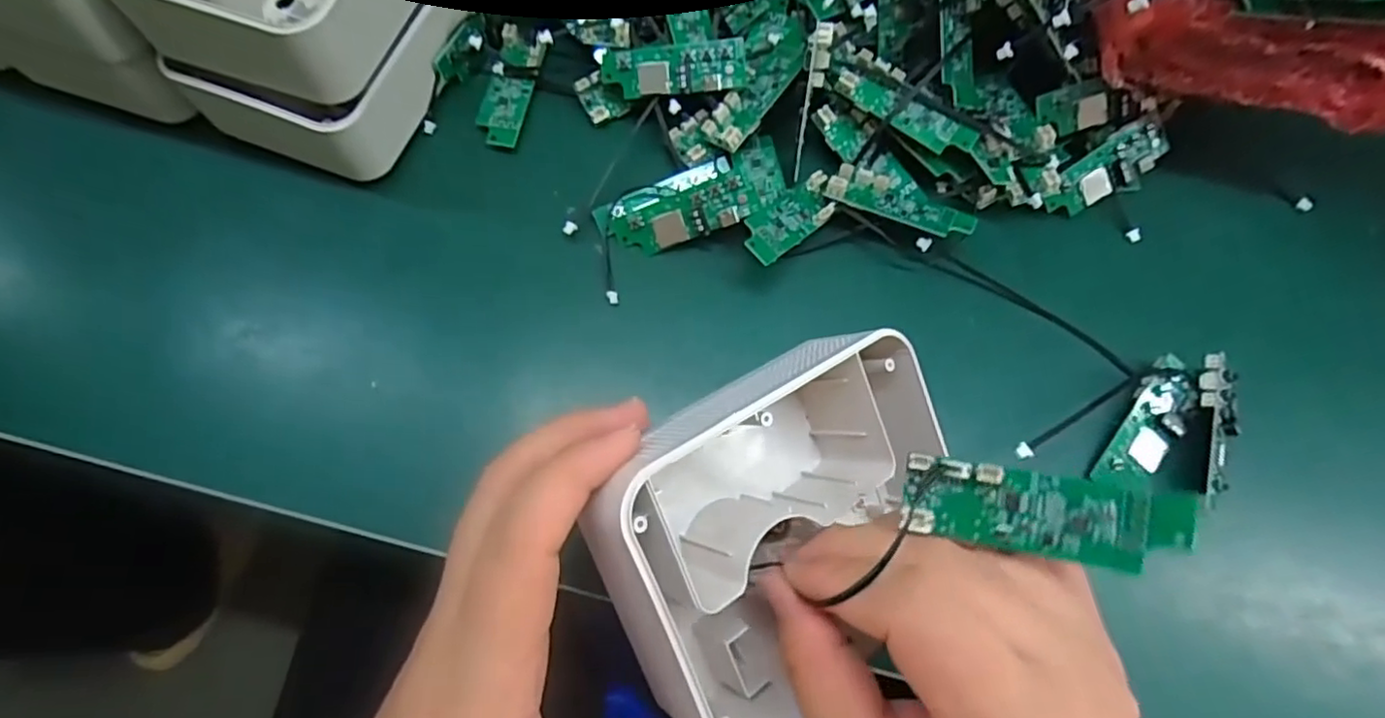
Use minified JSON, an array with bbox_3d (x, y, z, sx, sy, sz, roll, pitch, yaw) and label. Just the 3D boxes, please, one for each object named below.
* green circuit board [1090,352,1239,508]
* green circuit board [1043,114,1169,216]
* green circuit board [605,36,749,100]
[{"bbox_3d":[0.215,0.034,0.289,0.043,0.024,0.072,34,72,10],"label":"green circuit board"},{"bbox_3d":[0.207,-0.092,0.323,0.066,0.005,0.027,-36,104,1],"label":"green circuit board"},{"bbox_3d":[-0.009,-0.141,0.318,0.068,0.004,0.024,-5,94,6],"label":"green circuit board"}]

